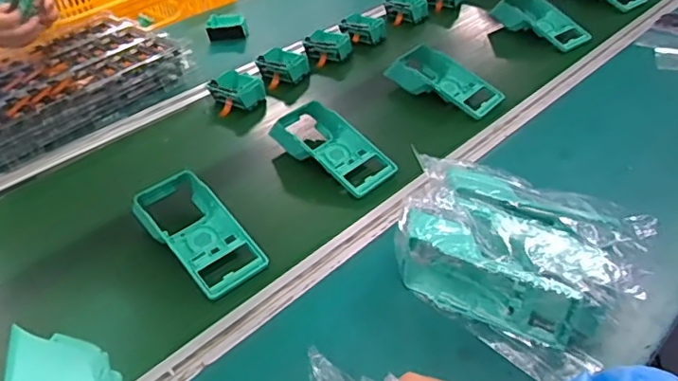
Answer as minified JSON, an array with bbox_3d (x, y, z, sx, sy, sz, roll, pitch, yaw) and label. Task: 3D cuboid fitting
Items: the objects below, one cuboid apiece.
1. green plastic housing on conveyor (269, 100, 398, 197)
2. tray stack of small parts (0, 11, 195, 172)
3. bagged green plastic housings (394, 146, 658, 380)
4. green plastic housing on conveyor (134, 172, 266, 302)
[{"bbox_3d":[-0.007,-0.063,0.779,0.183,0.040,0.091,30,48,33],"label":"green plastic housing on conveyor"},{"bbox_3d":[-0.469,-0.187,0.932,0.296,0.060,0.377,29,48,32],"label":"tray stack of small parts"},{"bbox_3d":[0.176,0.065,0.583,0.241,0.097,0.158,31,49,34],"label":"bagged green plastic housings"},{"bbox_3d":[-0.170,0.044,0.660,0.085,0.041,0.179,-29,46,-30],"label":"green plastic housing on conveyor"}]

